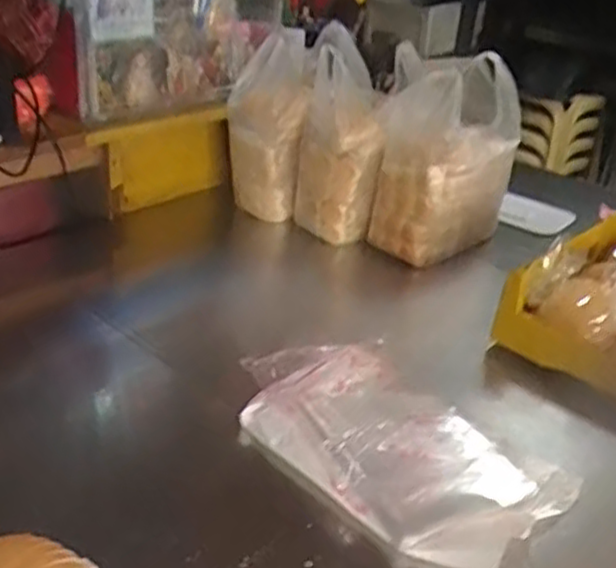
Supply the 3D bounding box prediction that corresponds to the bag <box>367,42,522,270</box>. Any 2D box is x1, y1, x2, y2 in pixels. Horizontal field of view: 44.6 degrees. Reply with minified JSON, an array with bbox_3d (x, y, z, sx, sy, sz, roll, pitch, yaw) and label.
[{"bbox_3d":[0.250,-0.217,1.308,0.247,0.307,0.134,-22,38,-40],"label":"bag"}]

